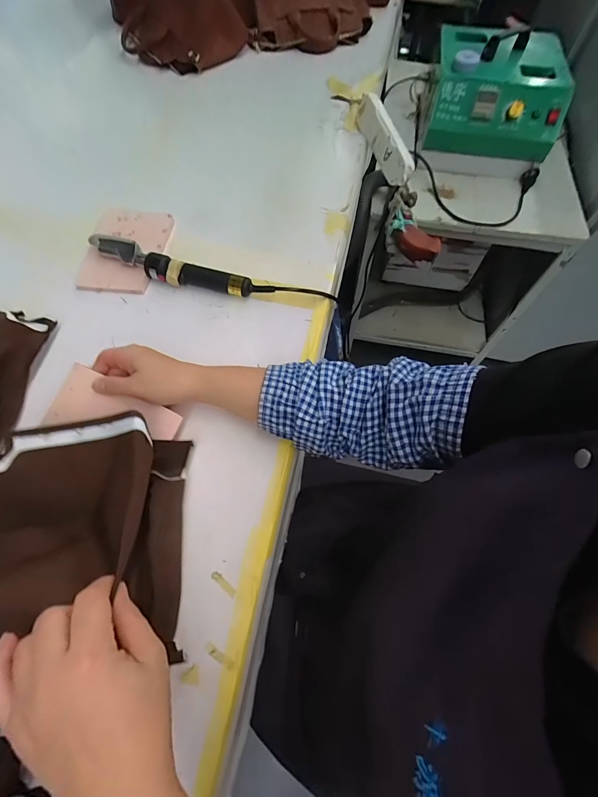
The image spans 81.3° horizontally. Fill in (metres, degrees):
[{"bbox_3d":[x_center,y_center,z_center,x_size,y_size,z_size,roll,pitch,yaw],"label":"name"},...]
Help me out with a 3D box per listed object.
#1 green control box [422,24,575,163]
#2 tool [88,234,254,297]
[{"bbox_3d":[0.494,-0.772,0.879,0.312,0.146,0.304,12,63,4],"label":"green control box"},{"bbox_3d":[-0.199,-0.198,0.531,0.264,0.035,0.040,18,64,7],"label":"tool"}]

